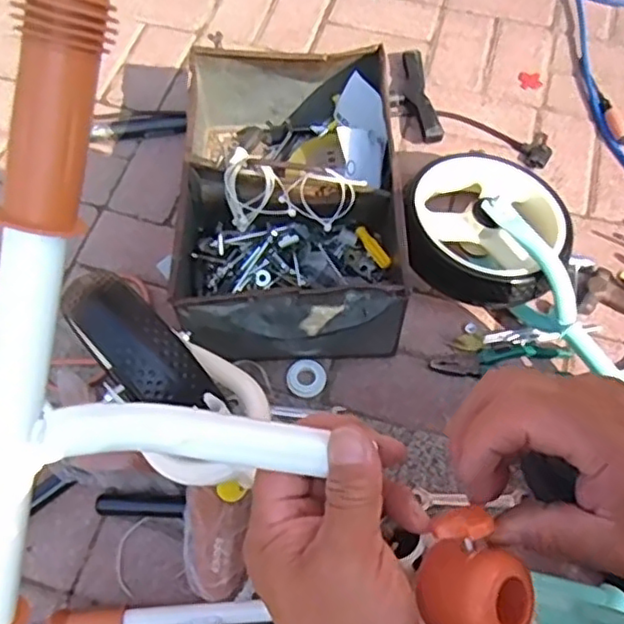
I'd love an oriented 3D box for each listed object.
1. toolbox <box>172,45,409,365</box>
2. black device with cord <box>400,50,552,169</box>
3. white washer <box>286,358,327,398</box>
[{"bbox_3d":[-0.032,-0.155,0.887,0.283,0.149,0.417,-3,62,-3],"label":"toolbox"},{"bbox_3d":[0.239,-0.310,1.040,0.292,0.032,0.141,33,66,15],"label":"black device with cord"},{"bbox_3d":[-0.007,0.086,0.850,0.050,0.011,0.050,0,62,-1],"label":"white washer"}]

